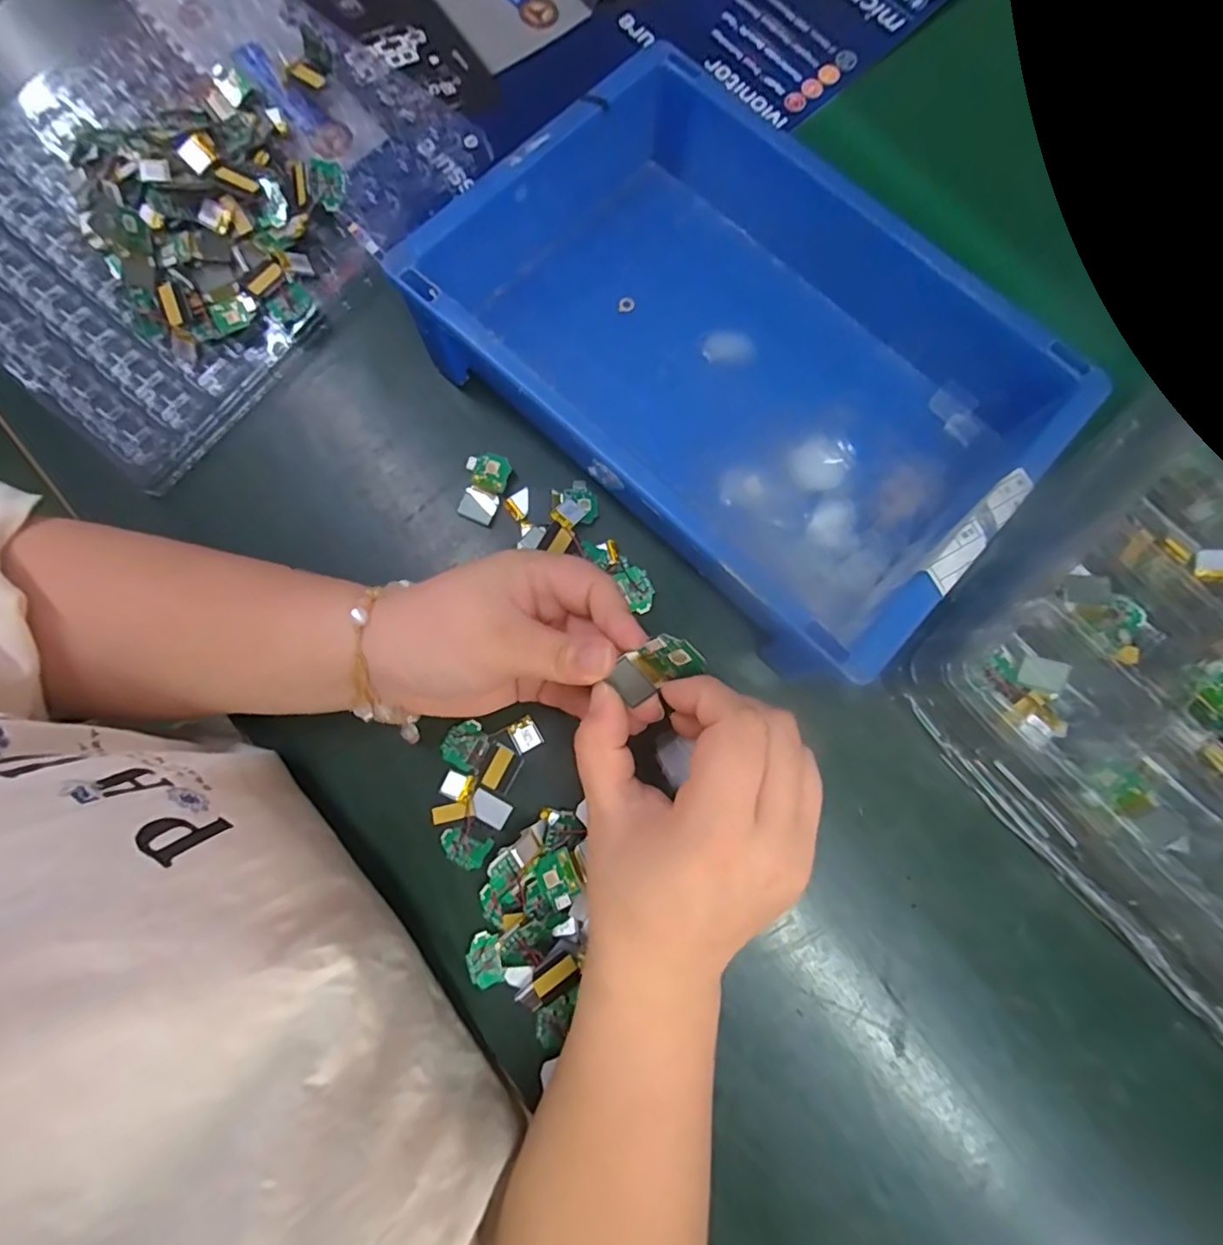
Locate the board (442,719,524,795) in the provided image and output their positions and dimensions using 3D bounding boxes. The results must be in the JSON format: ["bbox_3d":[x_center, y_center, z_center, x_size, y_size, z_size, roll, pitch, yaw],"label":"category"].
[{"bbox_3d":[-0.069,0.072,0.308,0.042,0.004,0.025,38,82,6],"label":"board"}]

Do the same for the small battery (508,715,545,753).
[{"bbox_3d":[-0.046,0.061,0.312,0.014,0.004,0.017,-28,81,-5],"label":"small battery"}]

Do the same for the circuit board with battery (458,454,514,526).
[{"bbox_3d":[-0.074,-0.077,0.331,0.024,0.010,0.038,19,80,3],"label":"circuit board with battery"}]

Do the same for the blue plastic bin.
[{"bbox_3d":[0.069,-0.143,0.315,0.303,0.071,0.216,42,82,6],"label":"blue plastic bin"}]

